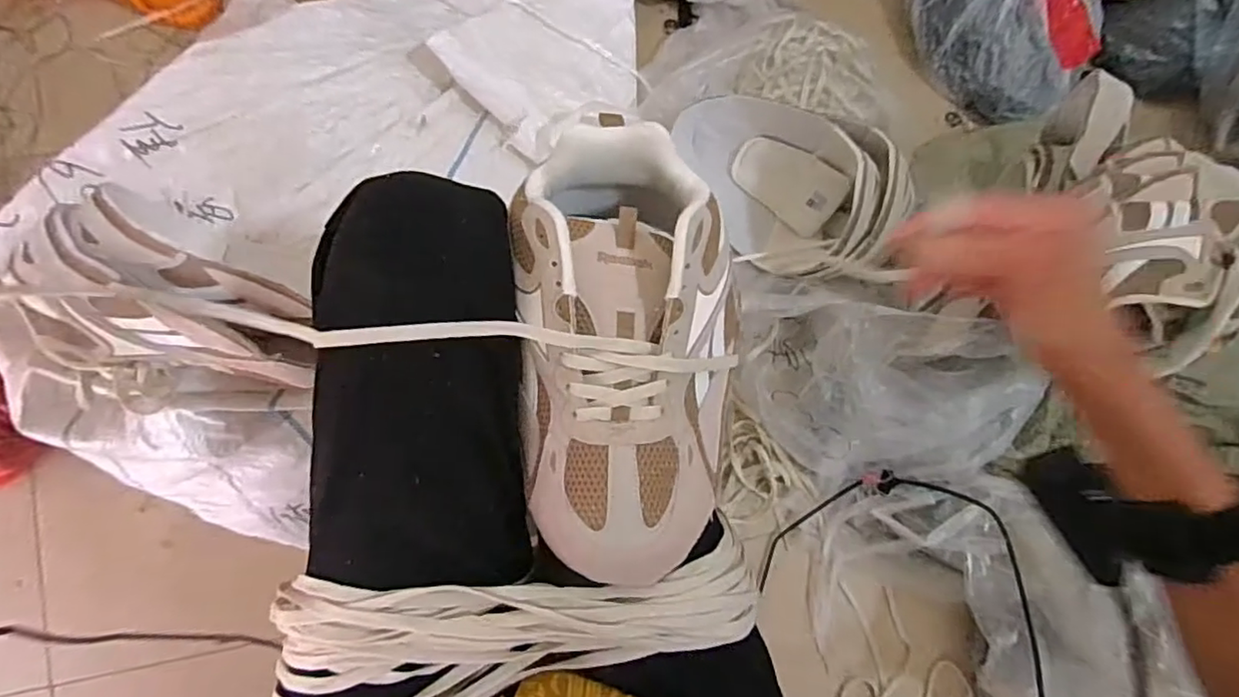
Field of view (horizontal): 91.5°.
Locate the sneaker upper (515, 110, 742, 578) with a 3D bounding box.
[{"bbox_3d":[0.006,0.000,0.368,0.132,0.097,0.264,-1,83,-6],"label":"sneaker upper"}]

